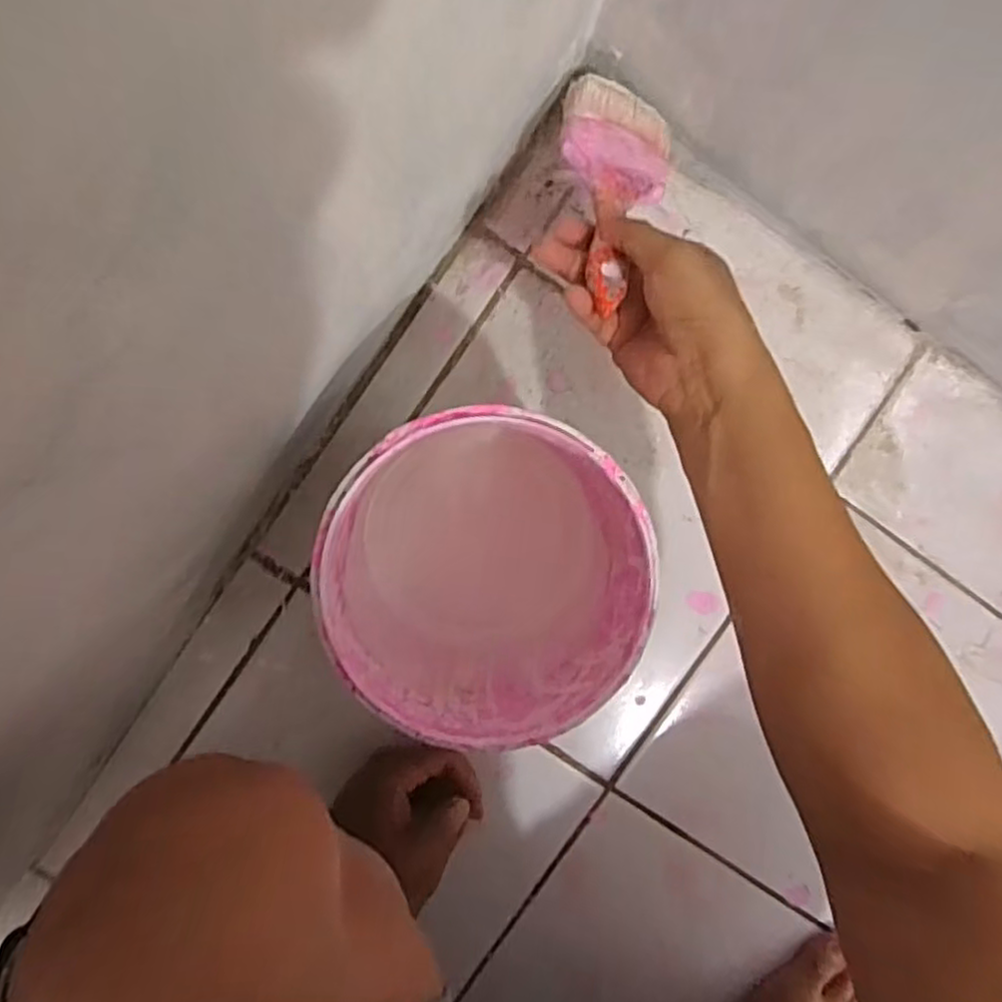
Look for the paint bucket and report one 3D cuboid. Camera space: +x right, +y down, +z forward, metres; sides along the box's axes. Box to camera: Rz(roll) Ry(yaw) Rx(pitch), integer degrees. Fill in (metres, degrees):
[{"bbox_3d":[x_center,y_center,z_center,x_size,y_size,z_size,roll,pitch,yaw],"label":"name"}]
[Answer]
[{"bbox_3d":[-0.013,0.032,0.478,0.178,0.195,0.179,0,96,-3],"label":"paint bucket"}]

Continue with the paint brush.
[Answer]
[{"bbox_3d":[0.070,-0.195,0.451,0.073,0.019,0.198,11,60,-4],"label":"paint brush"}]

